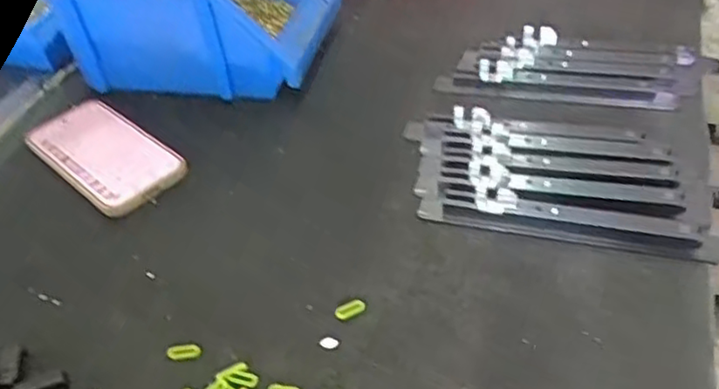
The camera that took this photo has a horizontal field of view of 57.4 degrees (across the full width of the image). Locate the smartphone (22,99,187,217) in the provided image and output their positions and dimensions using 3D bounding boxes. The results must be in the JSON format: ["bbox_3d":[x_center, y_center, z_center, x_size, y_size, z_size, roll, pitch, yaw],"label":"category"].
[{"bbox_3d":[-0.230,-0.037,0.589,0.166,0.014,0.078,31,55,33],"label":"smartphone"}]

